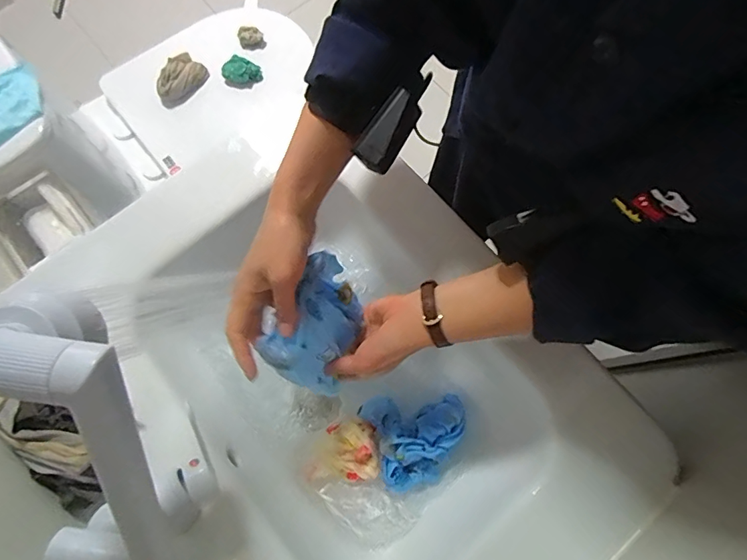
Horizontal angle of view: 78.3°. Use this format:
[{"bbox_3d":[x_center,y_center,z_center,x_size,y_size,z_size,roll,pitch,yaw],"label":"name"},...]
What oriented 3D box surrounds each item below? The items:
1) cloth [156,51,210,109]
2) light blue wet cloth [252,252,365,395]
[{"bbox_3d":[-0.470,-0.483,1.097,0.084,0.043,0.137,35,77,9],"label":"cloth"},{"bbox_3d":[-0.062,0.047,0.483,0.045,0.143,0.118,22,70,34],"label":"light blue wet cloth"}]

